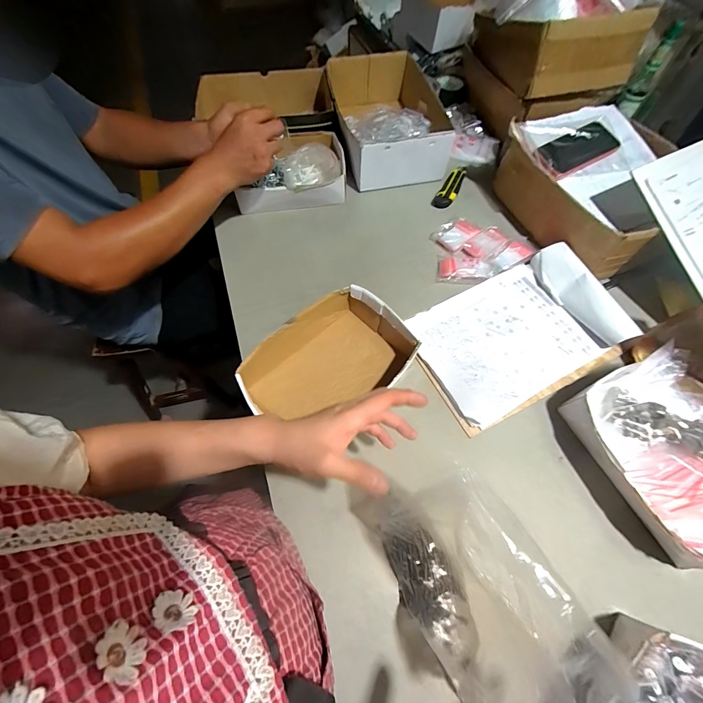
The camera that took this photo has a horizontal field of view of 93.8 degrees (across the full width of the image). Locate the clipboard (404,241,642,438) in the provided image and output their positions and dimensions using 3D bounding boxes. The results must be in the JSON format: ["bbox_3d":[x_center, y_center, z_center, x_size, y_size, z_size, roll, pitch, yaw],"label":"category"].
[{"bbox_3d":[0.266,-0.032,0.533,0.312,0.044,0.211,-25,68,-11],"label":"clipboard"}]

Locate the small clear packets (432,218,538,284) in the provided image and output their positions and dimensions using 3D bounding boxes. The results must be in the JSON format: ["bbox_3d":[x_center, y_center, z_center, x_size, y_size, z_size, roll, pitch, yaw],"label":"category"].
[{"bbox_3d":[0.257,-0.193,0.630,0.190,0.019,0.141,-1,65,-1],"label":"small clear packets"}]

